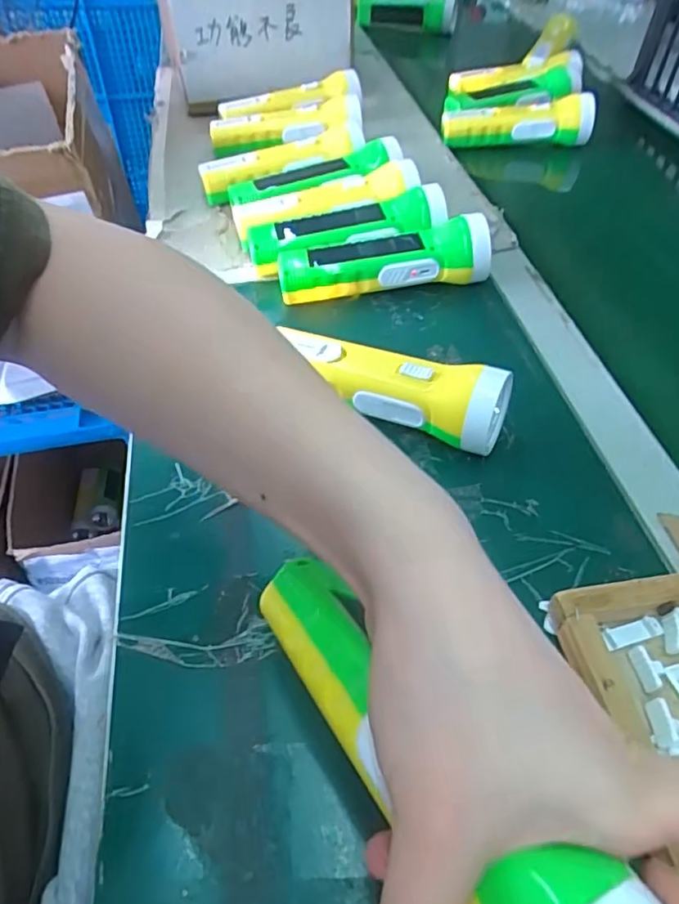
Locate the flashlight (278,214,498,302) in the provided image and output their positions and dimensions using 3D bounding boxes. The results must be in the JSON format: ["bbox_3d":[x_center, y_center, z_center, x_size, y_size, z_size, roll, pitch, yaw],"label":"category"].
[{"bbox_3d":[0.037,-0.153,0.477,0.171,0.048,0.045,-8,50,-5],"label":"flashlight"}]

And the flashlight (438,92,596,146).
[{"bbox_3d":[0.209,-0.391,0.688,0.180,0.039,0.054,-3,49,-4],"label":"flashlight"}]

